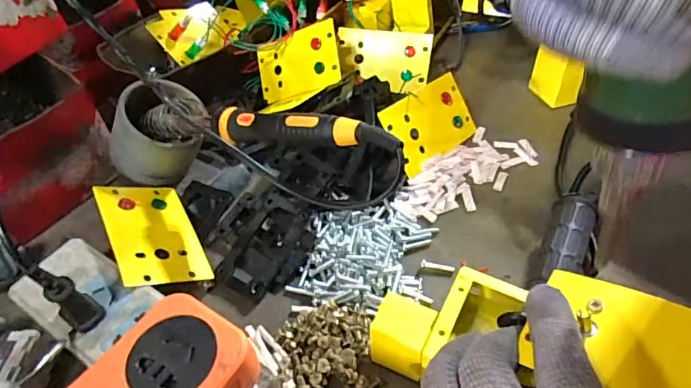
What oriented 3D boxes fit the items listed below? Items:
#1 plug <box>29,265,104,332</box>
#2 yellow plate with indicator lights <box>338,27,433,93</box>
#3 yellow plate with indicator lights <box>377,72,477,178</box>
[{"bbox_3d":[-0.154,0.055,0.264,0.019,0.049,0.017,22,51,24],"label":"plug"},{"bbox_3d":[0.038,-0.136,0.482,0.093,0.057,0.009,8,13,9],"label":"yellow plate with indicator lights"},{"bbox_3d":[0.074,-0.062,0.404,0.093,0.058,0.006,-34,12,-33],"label":"yellow plate with indicator lights"}]

